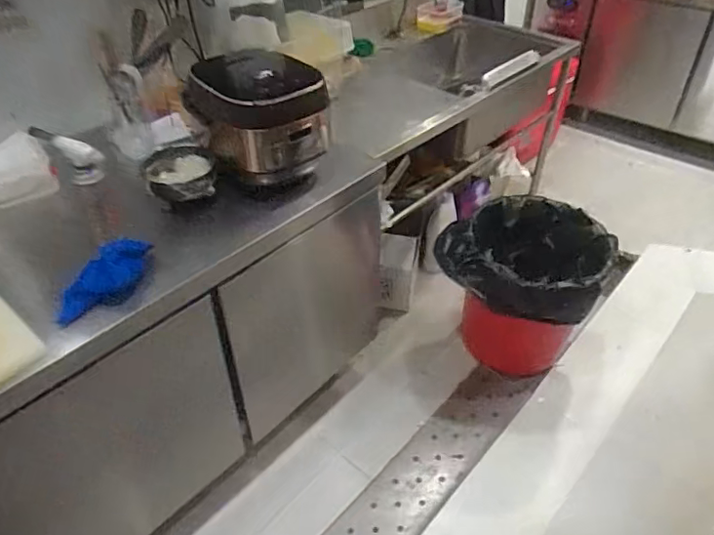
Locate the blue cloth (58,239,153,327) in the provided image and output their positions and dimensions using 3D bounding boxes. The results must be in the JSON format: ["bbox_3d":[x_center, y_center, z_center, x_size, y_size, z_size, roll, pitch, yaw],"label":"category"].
[{"bbox_3d":[-0.507,0.025,1.107,0.117,0.057,0.206,15,42,18],"label":"blue cloth"}]

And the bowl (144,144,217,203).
[{"bbox_3d":[-0.425,-0.229,1.336,0.158,0.071,0.183,-5,40,-6],"label":"bowl"}]

